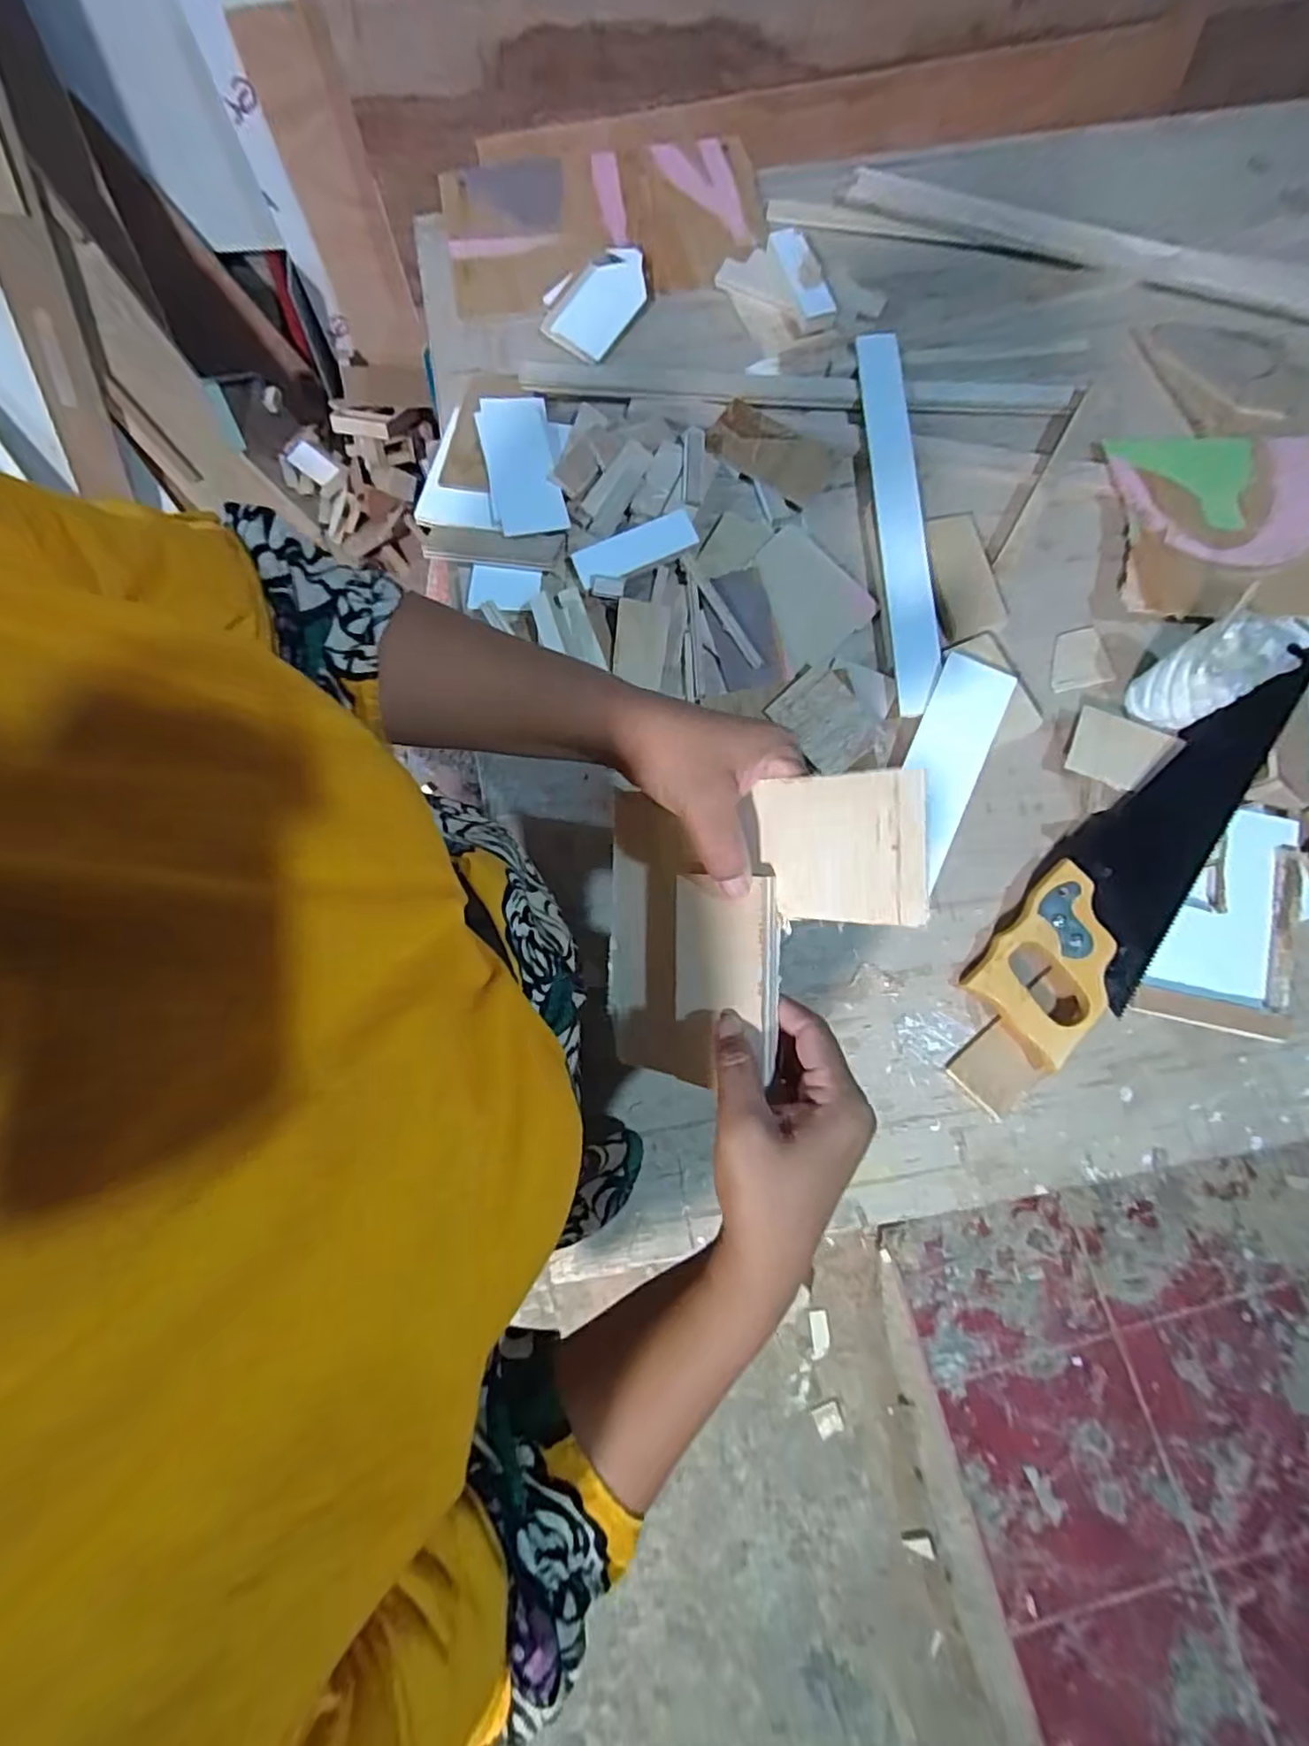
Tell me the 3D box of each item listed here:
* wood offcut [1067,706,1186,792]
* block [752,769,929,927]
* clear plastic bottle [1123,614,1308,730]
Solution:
[{"bbox_3d":[0.414,-0.108,0.572,0.081,0.006,0.062,25,86,13],"label":"wood offcut"},{"bbox_3d":[0.085,-0.011,0.303,0.081,0.004,0.068,0,94,40],"label":"block"},{"bbox_3d":[0.477,-0.172,0.555,0.081,0.095,0.065,-26,80,-6],"label":"clear plastic bottle"}]

